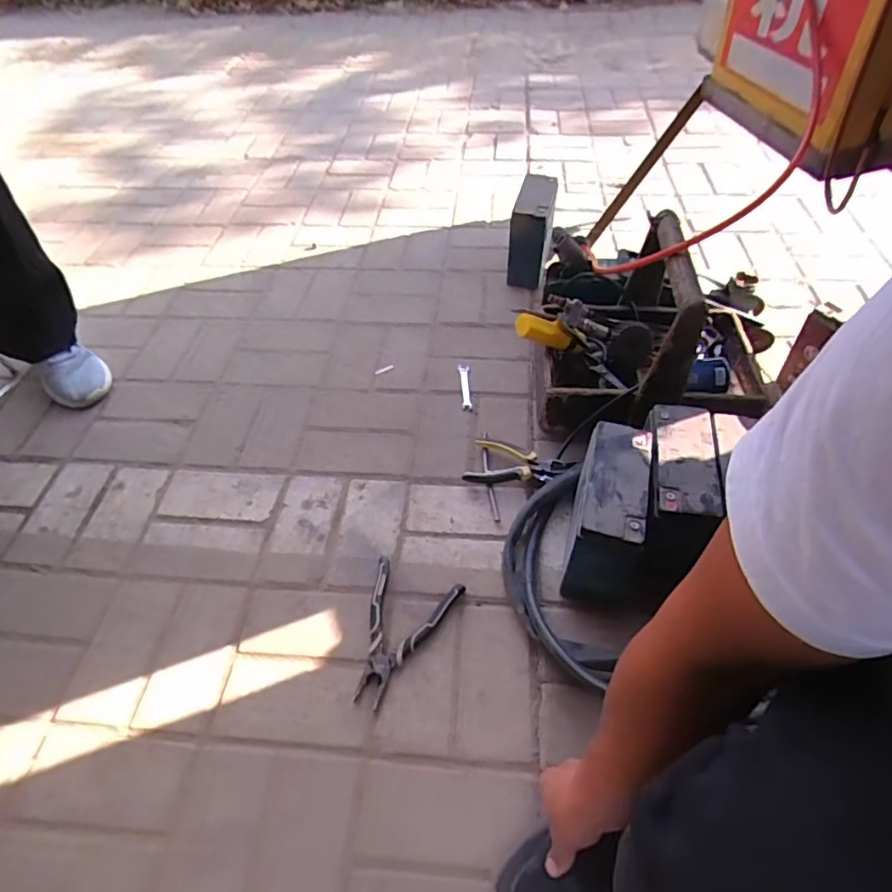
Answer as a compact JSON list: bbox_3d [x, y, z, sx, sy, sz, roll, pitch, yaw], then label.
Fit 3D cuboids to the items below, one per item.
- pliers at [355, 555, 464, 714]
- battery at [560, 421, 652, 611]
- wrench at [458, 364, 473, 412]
[{"bbox_3d":[-0.068,0.247,0.727,0.120,0.024,0.180,18,54,16],"label":"pliers"},{"bbox_3d":[0.217,0.097,0.735,0.089,0.173,0.181,10,52,10],"label":"battery"},{"bbox_3d":[0.036,-0.109,1.015,0.019,0.010,0.116,-3,51,-1],"label":"wrench"}]

